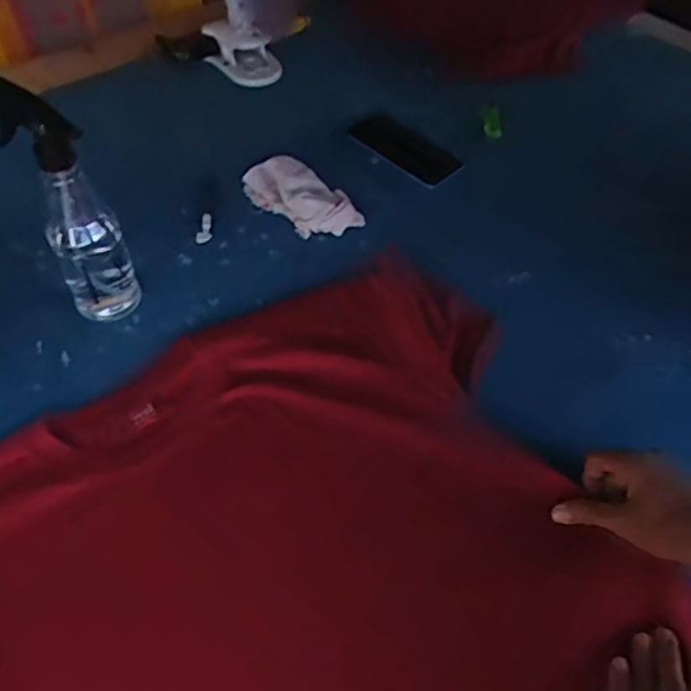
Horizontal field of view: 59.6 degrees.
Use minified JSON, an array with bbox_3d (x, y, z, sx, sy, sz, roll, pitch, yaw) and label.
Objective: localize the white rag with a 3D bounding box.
[{"bbox_3d":[-0.055,-0.195,0.774,0.097,0.032,0.166,-36,63,-25],"label":"white rag"}]

